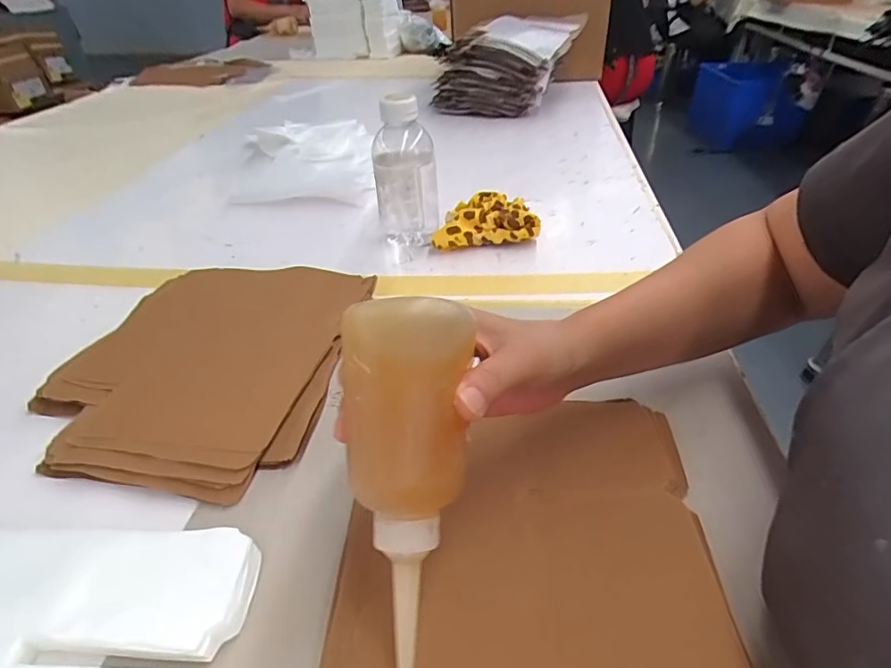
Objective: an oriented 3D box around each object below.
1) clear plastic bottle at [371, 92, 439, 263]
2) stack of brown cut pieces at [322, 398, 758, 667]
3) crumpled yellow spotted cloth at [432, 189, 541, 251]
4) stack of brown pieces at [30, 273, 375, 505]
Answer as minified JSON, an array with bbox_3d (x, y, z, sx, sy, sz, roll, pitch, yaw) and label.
[{"bbox_3d":[-0.045,-0.174,0.587,0.069,0.157,0.073,-3,36,-2],"label":"clear plastic bottle"},{"bbox_3d":[0.046,0.122,0.279,0.195,0.021,0.237,-1,36,4],"label":"stack of brown cut pieces"},{"bbox_3d":[0.046,-0.129,0.605,0.114,0.050,0.053,0,36,2],"label":"crumpled yellow spotted cloth"},{"bbox_3d":[-0.195,0.014,0.449,0.215,0.018,0.271,3,36,10],"label":"stack of brown pieces"}]

